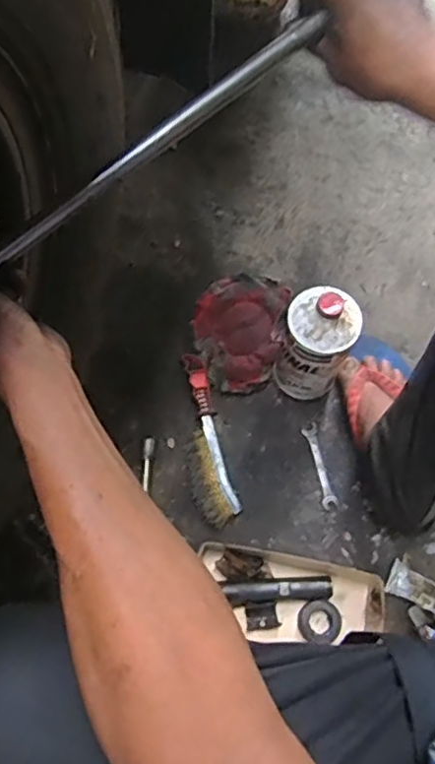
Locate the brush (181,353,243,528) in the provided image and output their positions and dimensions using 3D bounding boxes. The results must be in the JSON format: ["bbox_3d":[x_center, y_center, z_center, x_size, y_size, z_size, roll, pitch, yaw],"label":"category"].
[{"bbox_3d":[-0.023,0.075,0.853,0.056,0.022,0.240,-13,69,-6],"label":"brush"}]

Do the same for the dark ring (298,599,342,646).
[{"bbox_3d":[0.127,0.296,0.768,0.055,0.011,0.050,0,89,-6],"label":"dark ring"}]

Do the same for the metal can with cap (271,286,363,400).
[{"bbox_3d":[0.124,-0.046,0.799,0.082,0.212,0.078,0,69,-1],"label":"metal can with cap"}]

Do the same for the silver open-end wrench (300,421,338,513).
[{"bbox_3d":[0.140,0.114,0.852,0.023,0.005,0.118,-12,69,-6],"label":"silver open-end wrench"}]

